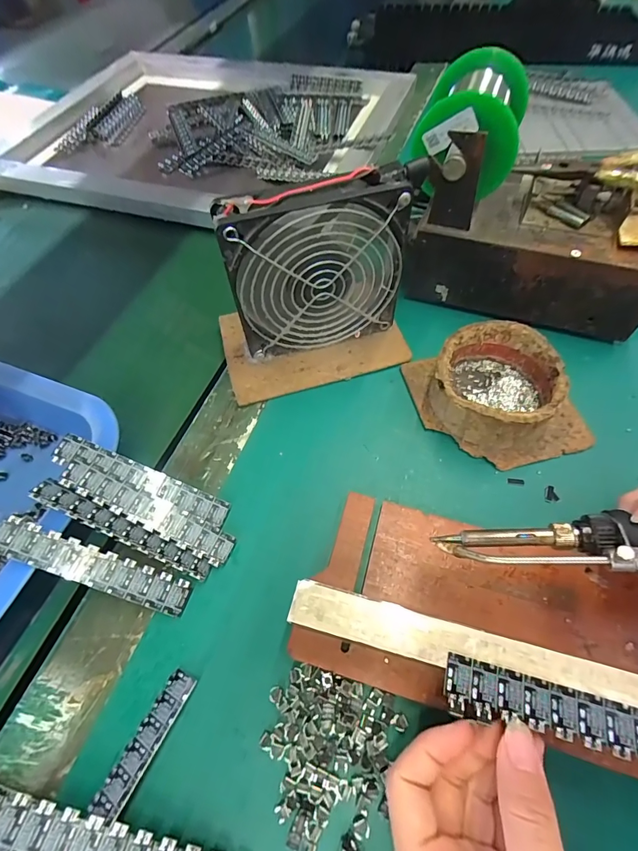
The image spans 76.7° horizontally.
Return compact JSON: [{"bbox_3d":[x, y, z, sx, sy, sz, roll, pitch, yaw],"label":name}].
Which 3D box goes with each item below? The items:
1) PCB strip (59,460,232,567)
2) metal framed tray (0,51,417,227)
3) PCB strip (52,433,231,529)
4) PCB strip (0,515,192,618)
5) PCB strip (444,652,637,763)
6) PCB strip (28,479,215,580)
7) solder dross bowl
[{"bbox_3d":[-0.103,0.052,0.244,0.108,0.004,0.018,28,63,-4],"label":"PCB strip"},{"bbox_3d":[-0.152,-0.389,0.530,0.469,0.034,0.357,15,61,12],"label":"metal framed tray"},{"bbox_3d":[-0.109,0.034,0.252,0.109,0.005,0.018,26,62,-7],"label":"PCB strip"},{"bbox_3d":[-0.126,0.080,0.228,0.108,0.004,0.020,25,61,-9],"label":"PCB strip"},{"bbox_3d":[0.110,0.124,0.171,0.107,0.004,0.021,12,61,10],"label":"PCB strip"},{"bbox_3d":[-0.115,0.061,0.236,0.109,0.004,0.015,29,38,-3],"label":"PCB strip"},{"bbox_3d":[0.123,-0.029,0.283,0.078,0.041,0.080,-2,59,3],"label":"solder dross bowl"}]

